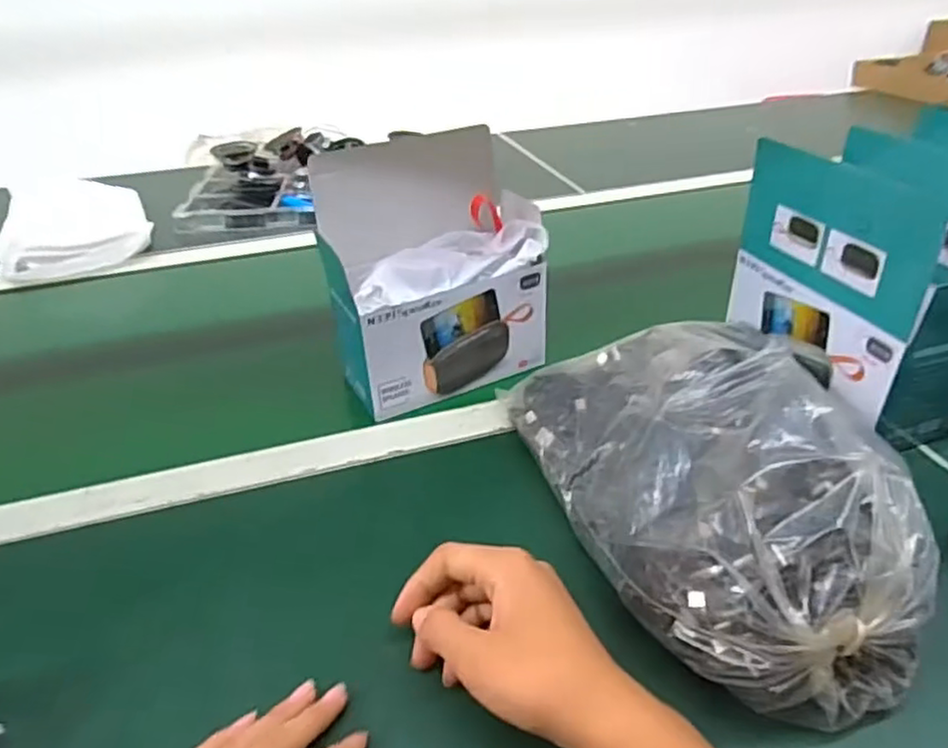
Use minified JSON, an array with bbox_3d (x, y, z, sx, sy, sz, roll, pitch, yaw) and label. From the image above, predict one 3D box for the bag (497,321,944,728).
[{"bbox_3d":[0.128,0.048,0.424,0.149,0.112,0.298,-11,35,-12],"label":"bag"}]

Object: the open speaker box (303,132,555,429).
[{"bbox_3d":[-0.035,-0.094,0.579,0.178,0.175,0.118,-14,36,-16],"label":"open speaker box"}]

